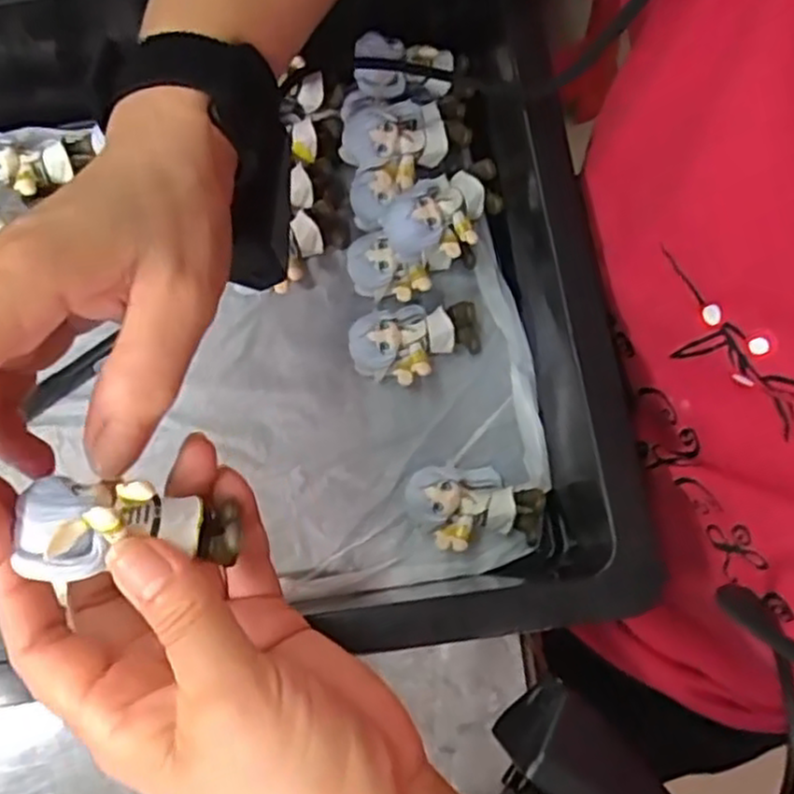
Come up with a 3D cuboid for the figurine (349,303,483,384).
[{"bbox_3d":[0.008,-0.028,0.360,0.061,0.021,0.038,-24,79,-4],"label":"figurine"}]

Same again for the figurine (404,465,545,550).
[{"bbox_3d":[0.035,0.050,0.344,0.061,0.021,0.038,0,78,1],"label":"figurine"}]

